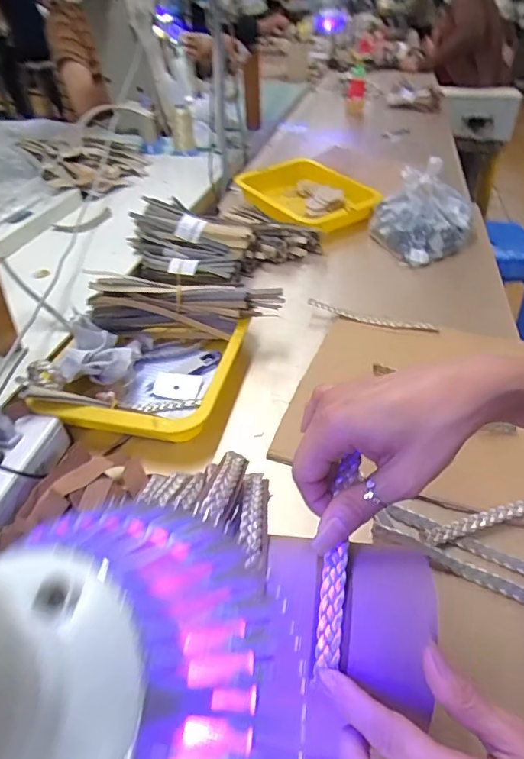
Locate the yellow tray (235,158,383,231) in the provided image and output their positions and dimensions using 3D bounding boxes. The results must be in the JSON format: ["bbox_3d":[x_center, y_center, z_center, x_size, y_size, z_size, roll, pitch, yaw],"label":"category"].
[{"bbox_3d":[0.090,-0.355,0.934,0.200,0.057,0.245,-23,45,-26],"label":"yellow tray"}]

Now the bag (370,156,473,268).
[{"bbox_3d":[0.277,-0.293,0.832,0.160,0.109,0.236,16,42,18],"label":"bag"}]

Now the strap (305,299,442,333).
[{"bbox_3d":[0.146,-0.084,0.650,0.172,0.008,0.014,12,41,14],"label":"strap"}]

